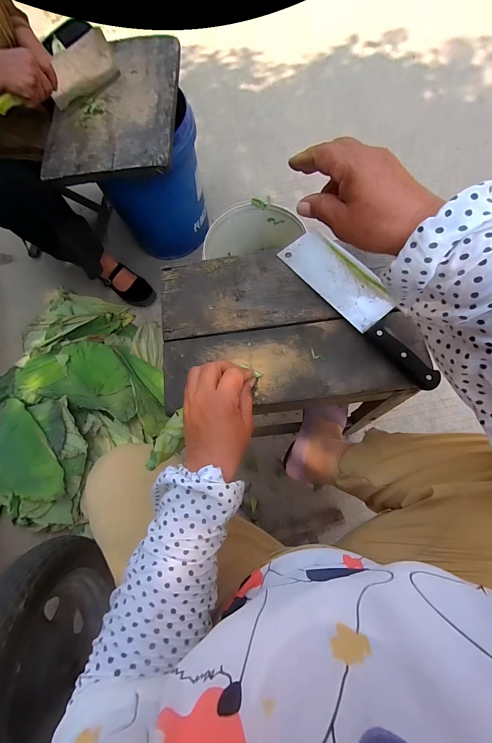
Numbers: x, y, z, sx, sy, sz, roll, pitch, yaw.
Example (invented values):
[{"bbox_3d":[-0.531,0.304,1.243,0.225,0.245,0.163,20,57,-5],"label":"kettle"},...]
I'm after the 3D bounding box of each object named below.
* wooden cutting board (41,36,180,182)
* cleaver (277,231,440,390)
[{"bbox_3d":[-0.308,-0.640,0.710,0.281,0.028,0.438,-3,73,5],"label":"wooden cutting board"},{"bbox_3d":[0.166,-0.103,0.418,0.079,0.022,0.277,-38,73,-6],"label":"cleaver"}]

